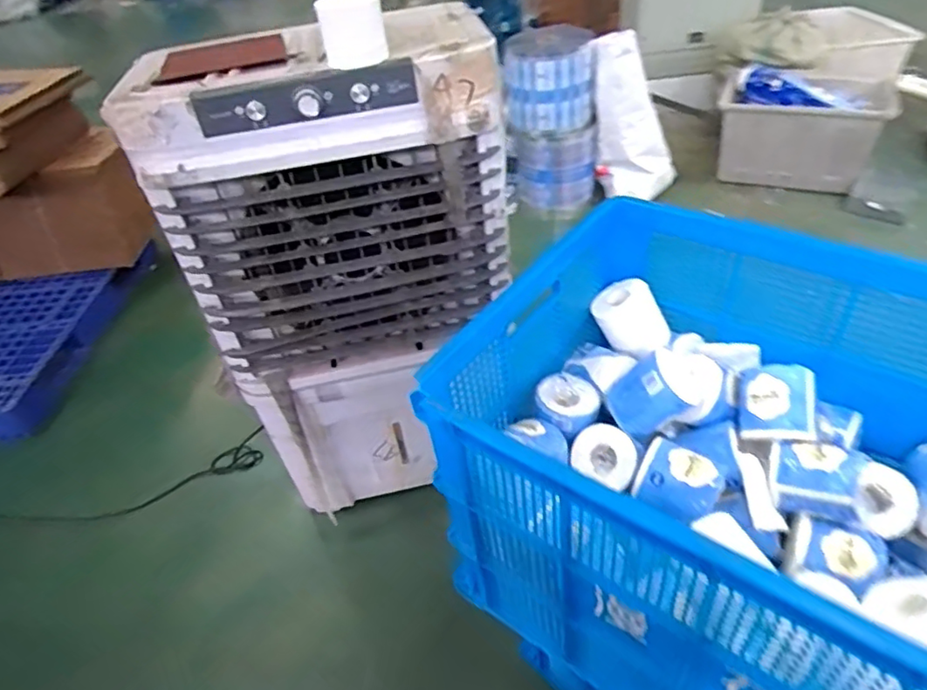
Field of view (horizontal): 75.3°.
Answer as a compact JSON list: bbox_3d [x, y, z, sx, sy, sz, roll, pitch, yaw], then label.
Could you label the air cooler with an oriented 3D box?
[{"bbox_3d":[-0.250,-0.160,1.506,0.688,1.107,0.421,-13,41,-6],"label":"air cooler"}]

